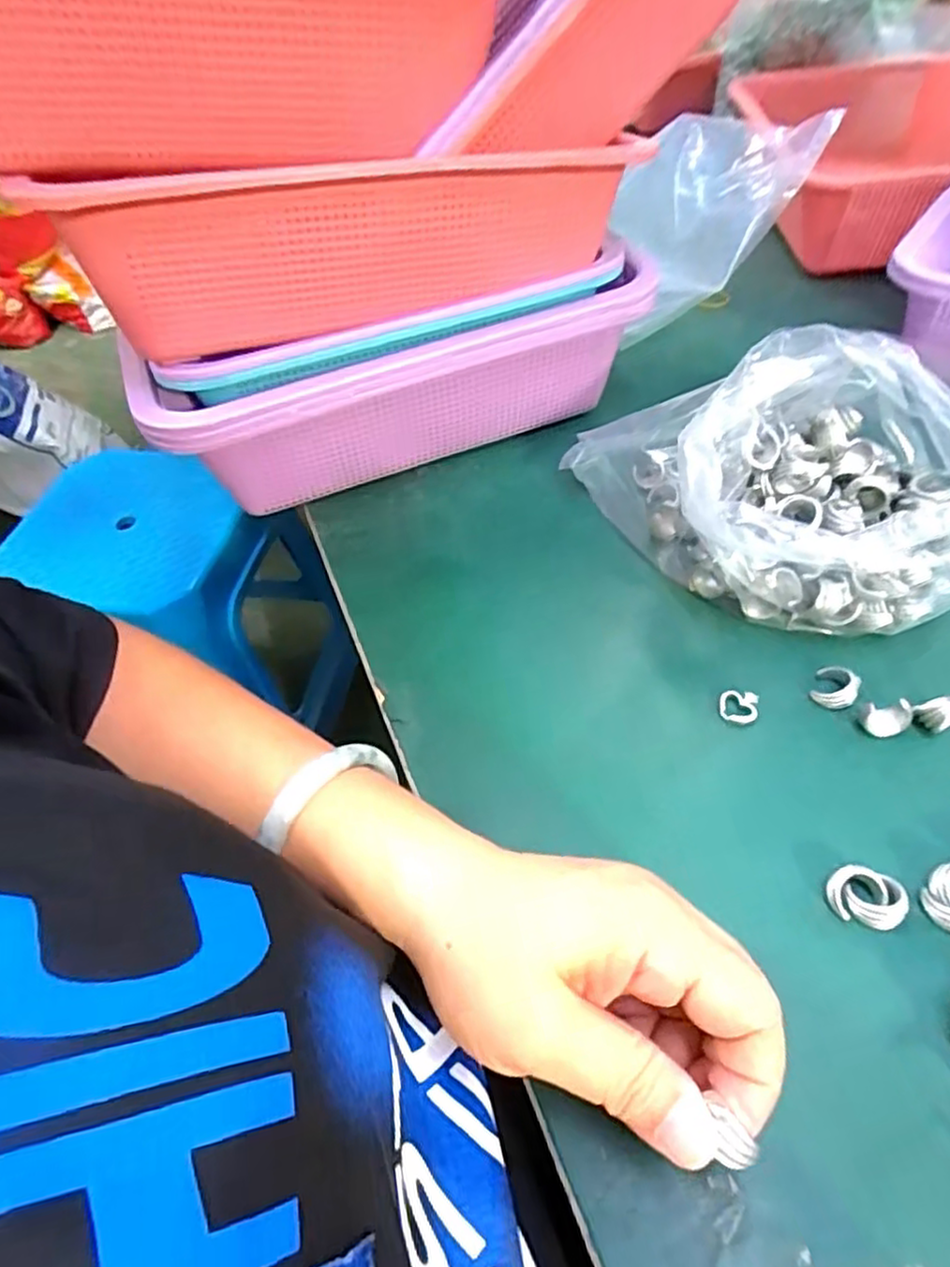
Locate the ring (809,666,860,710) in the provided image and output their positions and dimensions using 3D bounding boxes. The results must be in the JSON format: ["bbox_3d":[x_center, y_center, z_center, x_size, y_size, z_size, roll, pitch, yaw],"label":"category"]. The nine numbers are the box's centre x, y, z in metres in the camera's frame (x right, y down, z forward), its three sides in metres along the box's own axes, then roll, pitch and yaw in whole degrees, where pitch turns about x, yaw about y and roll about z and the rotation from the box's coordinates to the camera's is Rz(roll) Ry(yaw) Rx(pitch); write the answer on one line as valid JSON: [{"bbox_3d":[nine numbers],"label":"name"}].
[{"bbox_3d":[0.161,0.023,0.305,0.018,0.012,0.019,-3,49,4],"label":"ring"}]

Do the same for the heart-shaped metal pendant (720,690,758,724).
[{"bbox_3d":[0.118,0.032,0.305,0.016,0.004,0.016,-3,49,4],"label":"heart-shaped metal pendant"}]

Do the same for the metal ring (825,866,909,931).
[{"bbox_3d":[0.141,0.094,0.245,0.025,0.009,0.018,13,52,17],"label":"metal ring"}]

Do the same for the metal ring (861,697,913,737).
[{"bbox_3d":[0.175,0.036,0.291,0.017,0.015,0.015,33,60,29],"label":"metal ring"}]

